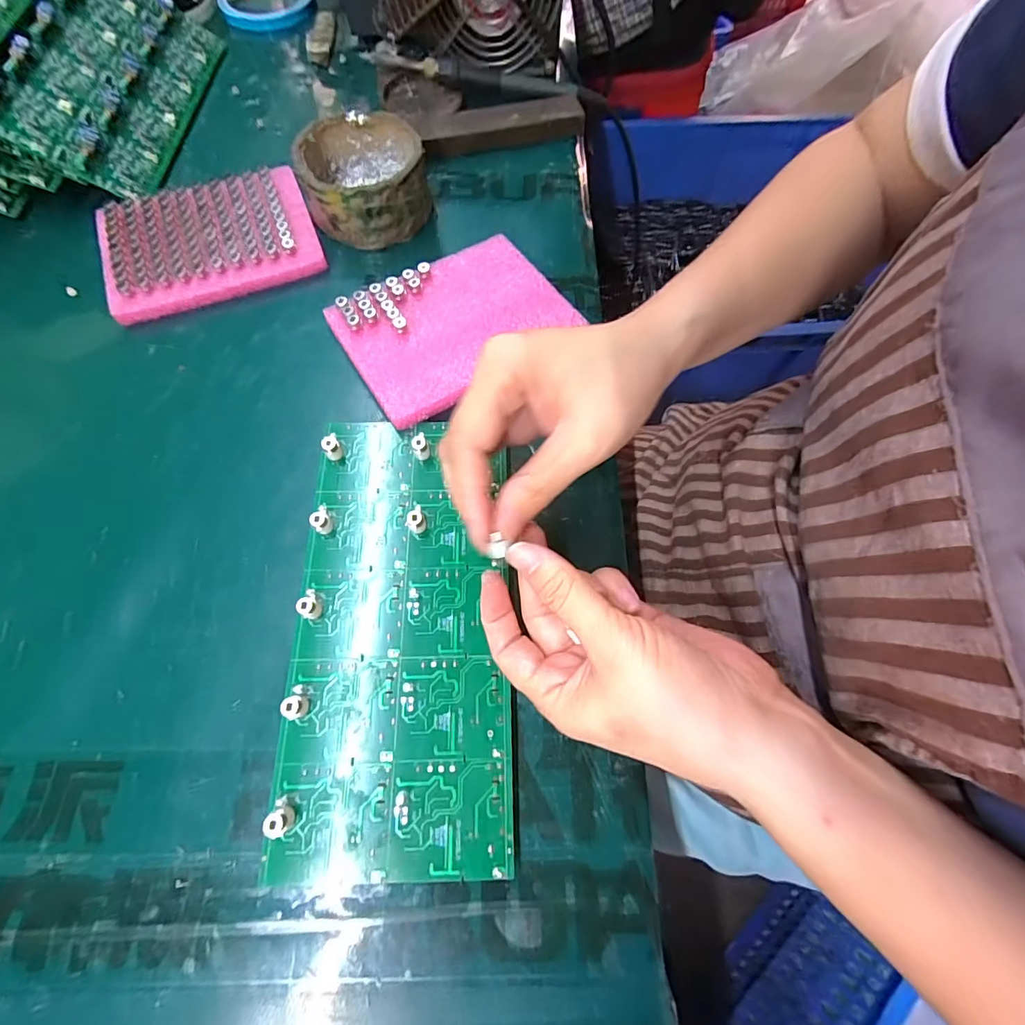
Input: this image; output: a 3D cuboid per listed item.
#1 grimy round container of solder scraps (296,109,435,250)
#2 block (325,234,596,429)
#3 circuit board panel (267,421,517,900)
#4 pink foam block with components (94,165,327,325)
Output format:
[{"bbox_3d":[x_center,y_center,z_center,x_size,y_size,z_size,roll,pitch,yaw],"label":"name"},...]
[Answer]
[{"bbox_3d":[-0.107,-0.243,0.343,0.088,0.041,0.087,-16,70,-8],"label":"grimy round container of solder scraps"},{"bbox_3d":[-0.038,-0.127,0.316,0.144,0.016,0.108,-32,72,-14],"label":"block"},{"bbox_3d":[-0.055,0.052,0.243,0.104,0.016,0.224,0,68,-2],"label":"circuit board panel"},{"bbox_3d":[-0.215,-0.196,0.337,0.137,0.019,0.102,-20,70,-10],"label":"pink foam block with components"}]

